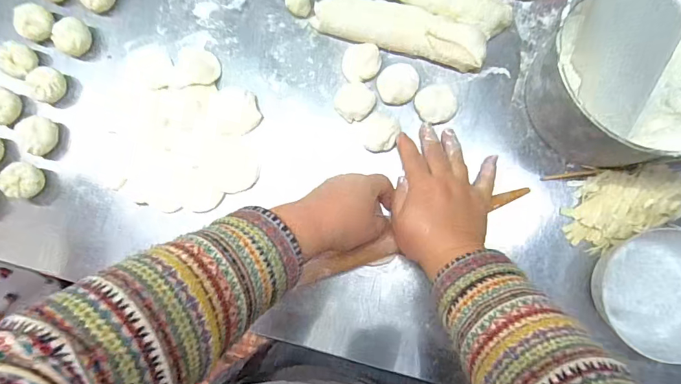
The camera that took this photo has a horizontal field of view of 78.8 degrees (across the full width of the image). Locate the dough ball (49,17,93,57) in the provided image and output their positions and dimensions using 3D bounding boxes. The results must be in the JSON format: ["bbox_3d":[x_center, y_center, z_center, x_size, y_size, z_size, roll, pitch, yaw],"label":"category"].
[{"bbox_3d":[-0.319,-0.183,0.497,0.038,0.034,0.042,27,88,8],"label":"dough ball"}]

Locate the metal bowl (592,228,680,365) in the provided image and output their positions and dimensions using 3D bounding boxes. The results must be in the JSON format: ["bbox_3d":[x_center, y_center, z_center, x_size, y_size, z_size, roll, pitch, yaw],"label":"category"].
[{"bbox_3d":[0.306,0.096,0.393,0.099,0.050,0.109,-16,83,4],"label":"metal bowl"}]

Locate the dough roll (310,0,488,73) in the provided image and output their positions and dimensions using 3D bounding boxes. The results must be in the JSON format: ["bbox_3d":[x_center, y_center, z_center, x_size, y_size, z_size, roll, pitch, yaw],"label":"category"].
[{"bbox_3d":[0.064,-0.180,0.458,0.189,0.029,0.050,15,86,7],"label":"dough roll"}]

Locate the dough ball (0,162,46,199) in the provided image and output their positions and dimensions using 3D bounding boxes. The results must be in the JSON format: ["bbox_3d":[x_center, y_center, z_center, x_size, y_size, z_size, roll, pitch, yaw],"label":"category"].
[{"bbox_3d":[-0.363,-0.012,0.477,0.032,0.036,0.038,4,85,6],"label":"dough ball"}]

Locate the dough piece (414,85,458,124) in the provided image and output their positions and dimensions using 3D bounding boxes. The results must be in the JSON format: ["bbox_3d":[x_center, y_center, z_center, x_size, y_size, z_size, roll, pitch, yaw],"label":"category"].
[{"bbox_3d":[0.103,-0.095,0.450,0.044,0.014,0.039,4,85,6],"label":"dough piece"}]

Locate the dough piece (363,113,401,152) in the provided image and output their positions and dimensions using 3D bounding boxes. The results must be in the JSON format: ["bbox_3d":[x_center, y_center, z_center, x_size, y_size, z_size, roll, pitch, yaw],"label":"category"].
[{"bbox_3d":[0.045,-0.066,0.457,0.037,0.015,0.043,20,87,7],"label":"dough piece"}]

